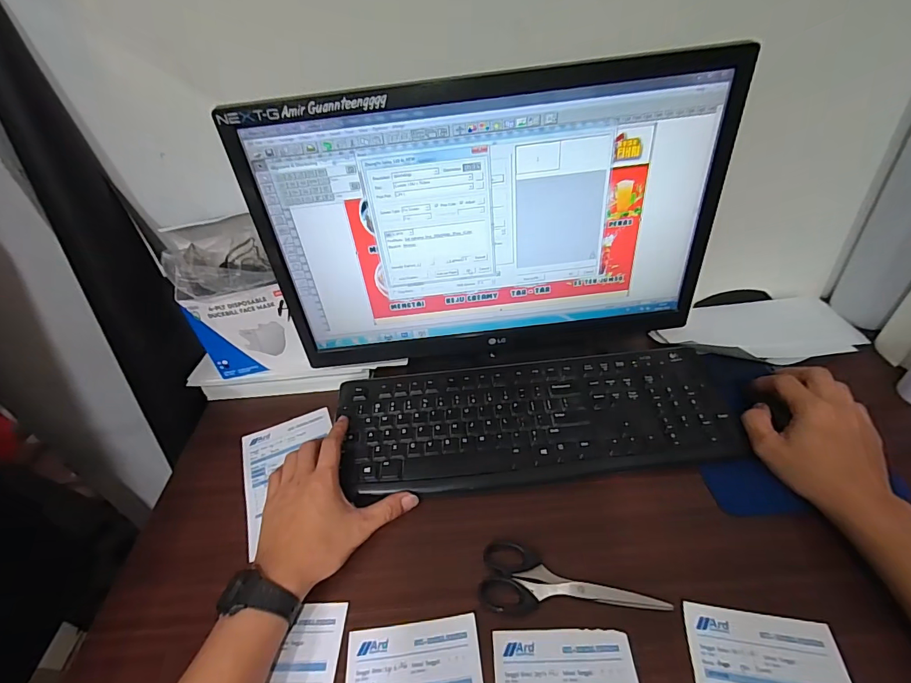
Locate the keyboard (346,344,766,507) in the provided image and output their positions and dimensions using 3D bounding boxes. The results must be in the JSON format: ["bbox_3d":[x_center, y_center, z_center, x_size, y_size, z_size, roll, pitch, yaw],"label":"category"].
[{"bbox_3d":[0.085,0.084,0.482,0.417,0.025,0.148,-6,41,1],"label":"keyboard"}]

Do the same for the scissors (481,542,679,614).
[{"bbox_3d":[0.096,0.205,0.357,0.148,0.015,0.052,2,42,11],"label":"scissors"}]

